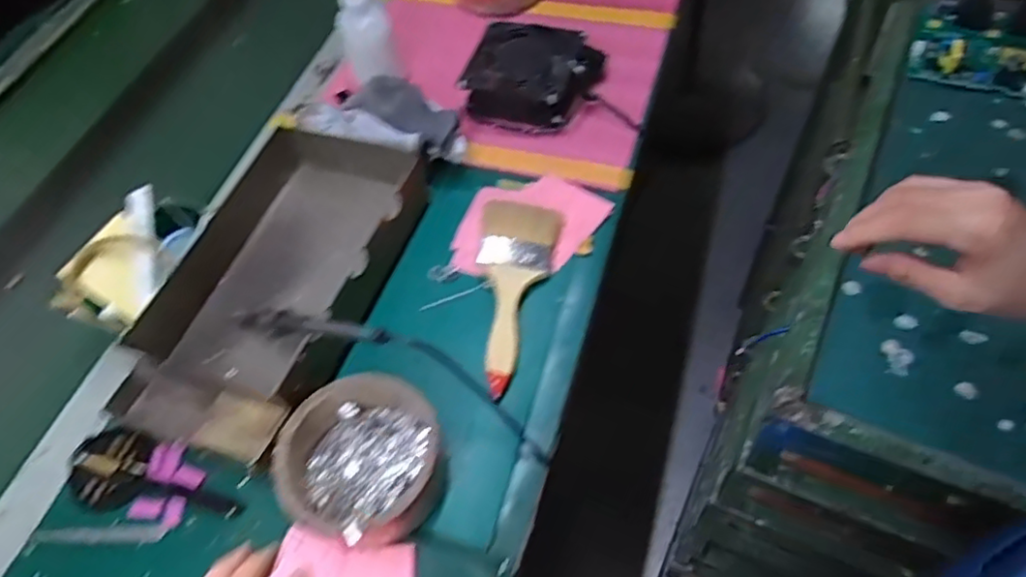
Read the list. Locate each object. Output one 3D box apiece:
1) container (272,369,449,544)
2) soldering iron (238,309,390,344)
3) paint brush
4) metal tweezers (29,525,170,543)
[{"bbox_3d":[-0.120,0.135,0.511,0.122,0.047,0.118,-3,57,5],"label":"container"},{"bbox_3d":[-0.180,0.033,0.551,0.208,0.021,0.026,2,54,38],"label":"soldering iron"},{"bbox_3d":[0.005,0.006,0.598,0.076,0.018,0.195,9,61,-11],"label":"paint brush"},{"bbox_3d":[-0.337,0.202,0.521,0.107,0.009,0.013,-3,58,2],"label":"metal tweezers"}]

